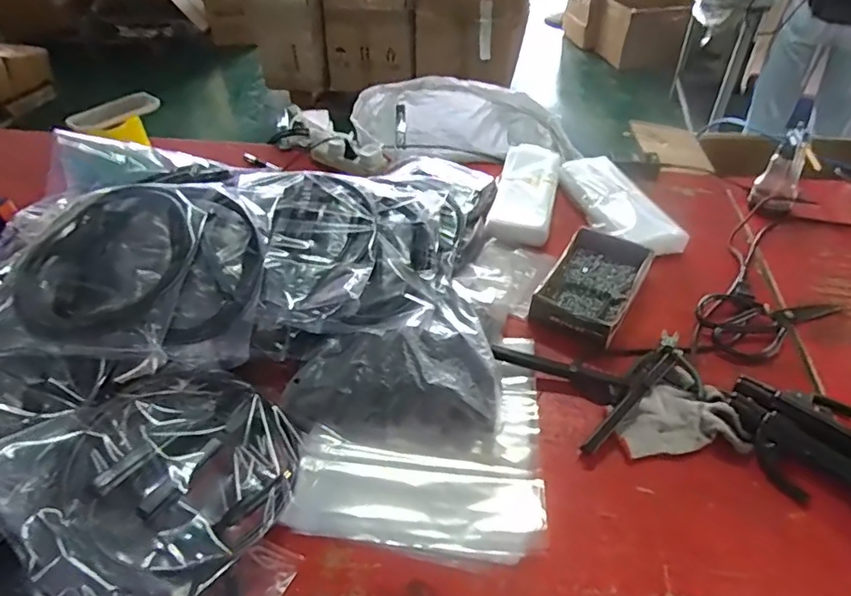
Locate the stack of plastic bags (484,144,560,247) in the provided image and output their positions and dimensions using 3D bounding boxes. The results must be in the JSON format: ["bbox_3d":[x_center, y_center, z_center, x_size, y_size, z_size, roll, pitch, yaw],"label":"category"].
[{"bbox_3d":[0.189,-0.201,1.029,0.108,0.040,0.276,9,44,12],"label":"stack of plastic bags"}]

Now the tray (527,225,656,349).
[{"bbox_3d":[0.258,-0.023,0.844,0.130,0.041,0.219,22,48,24],"label":"tray"}]

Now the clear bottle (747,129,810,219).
[{"bbox_3d":[0.625,-0.218,0.962,0.072,0.142,0.078,25,49,27],"label":"clear bottle"}]

